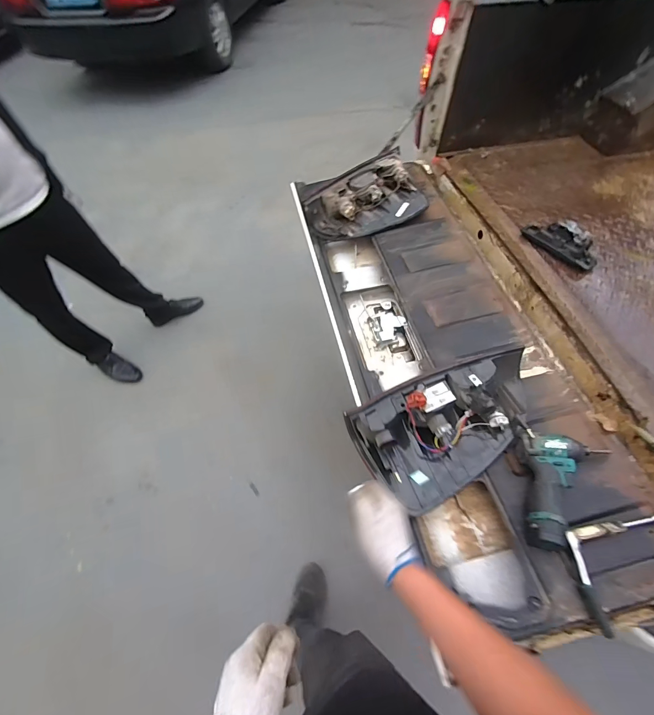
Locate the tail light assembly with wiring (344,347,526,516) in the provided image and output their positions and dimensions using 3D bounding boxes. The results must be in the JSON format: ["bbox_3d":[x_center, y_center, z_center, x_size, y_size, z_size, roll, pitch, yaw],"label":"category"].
[{"bbox_3d":[0.256,0.122,0.702,0.381,0.108,0.217,-24,60,-14],"label":"tail light assembly with wiring"}]

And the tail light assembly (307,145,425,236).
[{"bbox_3d":[0.139,-0.491,1.114,0.377,0.103,0.229,-37,64,-21],"label":"tail light assembly"}]

